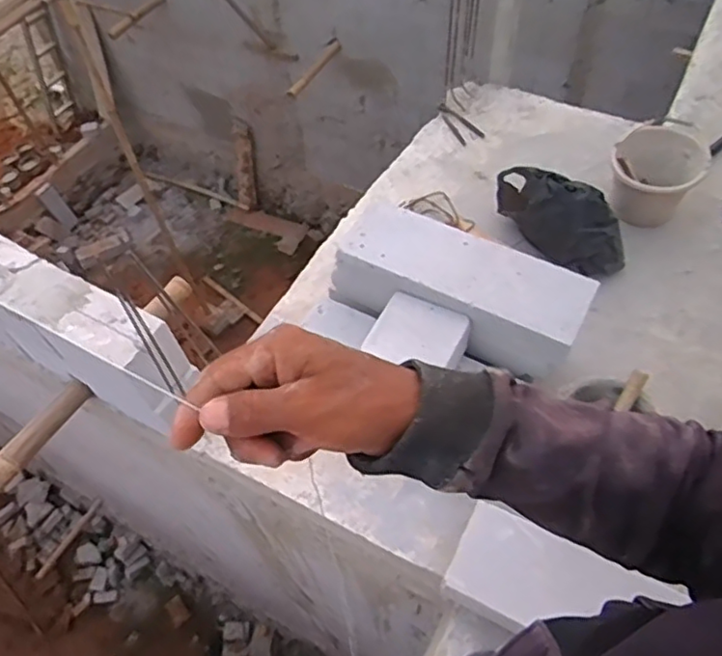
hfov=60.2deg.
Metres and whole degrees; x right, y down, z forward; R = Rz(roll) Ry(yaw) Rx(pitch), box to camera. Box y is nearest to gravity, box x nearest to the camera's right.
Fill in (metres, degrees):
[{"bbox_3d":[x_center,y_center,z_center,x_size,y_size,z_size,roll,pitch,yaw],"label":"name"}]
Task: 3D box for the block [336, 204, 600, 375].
[{"bbox_3d":[0.234,-0.096,1.528,0.601,0.188,0.214,24,61,19],"label":"block"}]

